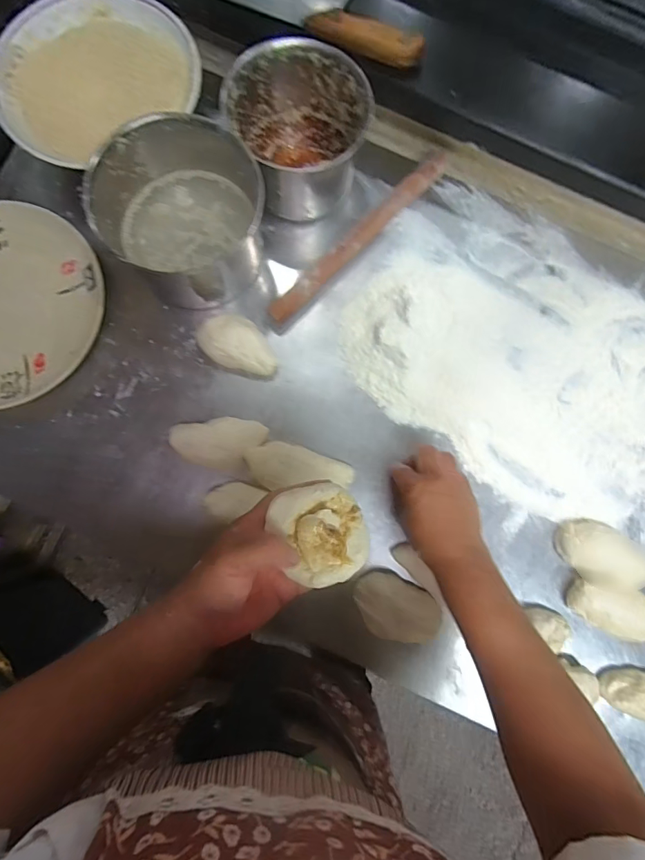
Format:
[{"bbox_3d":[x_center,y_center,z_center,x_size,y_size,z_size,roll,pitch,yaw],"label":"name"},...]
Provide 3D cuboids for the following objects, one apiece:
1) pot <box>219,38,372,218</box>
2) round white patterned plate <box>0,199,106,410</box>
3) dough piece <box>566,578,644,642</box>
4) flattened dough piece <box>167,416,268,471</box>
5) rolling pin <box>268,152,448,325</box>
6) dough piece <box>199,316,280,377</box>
[{"bbox_3d":[-0.032,-0.342,0.513,0.143,0.099,0.145,0,83,-1],"label":"pot"},{"bbox_3d":[-0.376,-0.149,0.519,0.240,0.033,0.239,0,83,-1],"label":"round white patterned plate"},{"bbox_3d":[0.326,0.201,0.490,0.095,0.033,0.051,9,83,1],"label":"dough piece"},{"bbox_3d":[-0.118,0.014,0.504,0.100,0.026,0.059,9,83,0],"label":"flattened dough piece"},{"bbox_3d":[0.046,-0.234,0.535,0.026,0.022,0.288,44,85,4],"label":"rolling pin"},{"bbox_3d":[-0.097,-0.097,0.515,0.093,0.037,0.062,41,85,4],"label":"dough piece"}]

